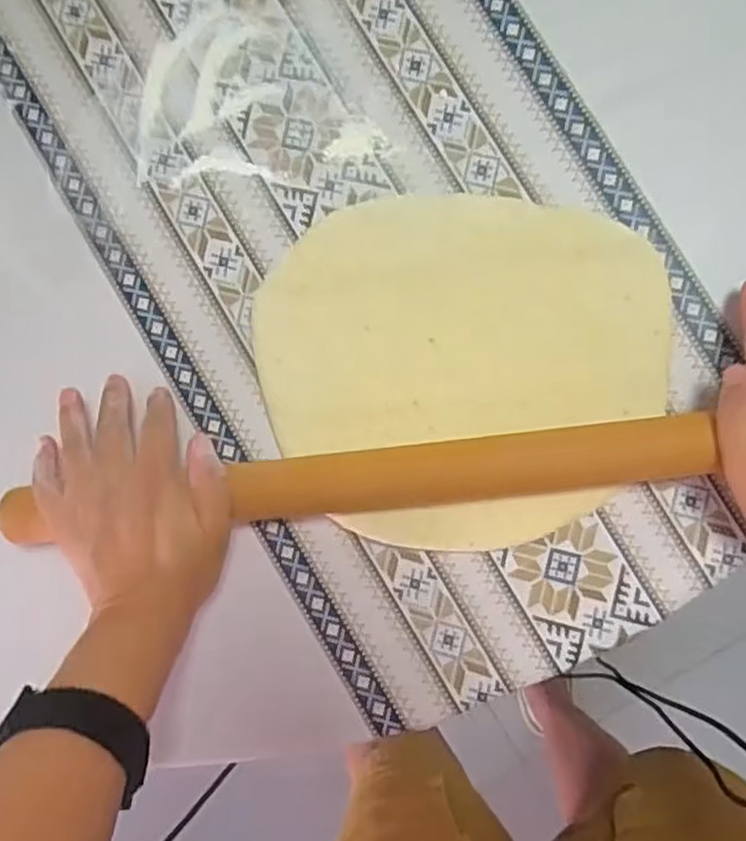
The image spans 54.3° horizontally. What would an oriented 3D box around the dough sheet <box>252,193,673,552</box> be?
[{"bbox_3d":[0.050,-0.028,0.424,0.231,0.006,0.198,-1,92,6],"label":"dough sheet"}]

